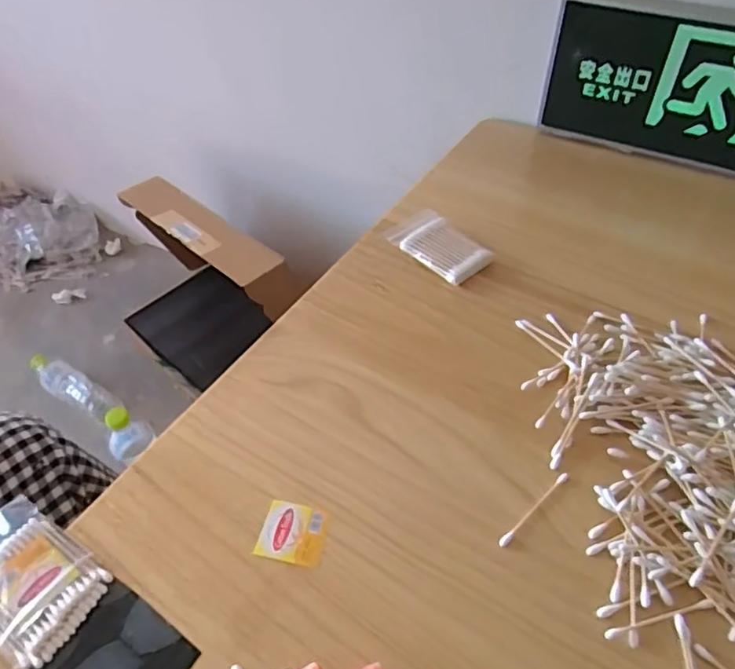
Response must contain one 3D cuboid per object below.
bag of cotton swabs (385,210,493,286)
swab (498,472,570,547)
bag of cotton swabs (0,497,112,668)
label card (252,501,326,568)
[{"bbox_3d":[0.068,-0.085,0.557,0.058,0.017,0.094,-35,56,-24],"label":"bag of cotton swabs"},{"bbox_3d":[0.110,0.114,0.386,0.070,0.004,0.005,-36,56,-25],"label":"swab"},{"bbox_3d":[-0.220,0.151,0.371,0.113,0.010,0.065,26,55,24],"label":"bag of cotton swabs"},{"bbox_3d":[-0.049,0.129,0.384,0.043,0.004,0.039,6,50,9],"label":"label card"}]

